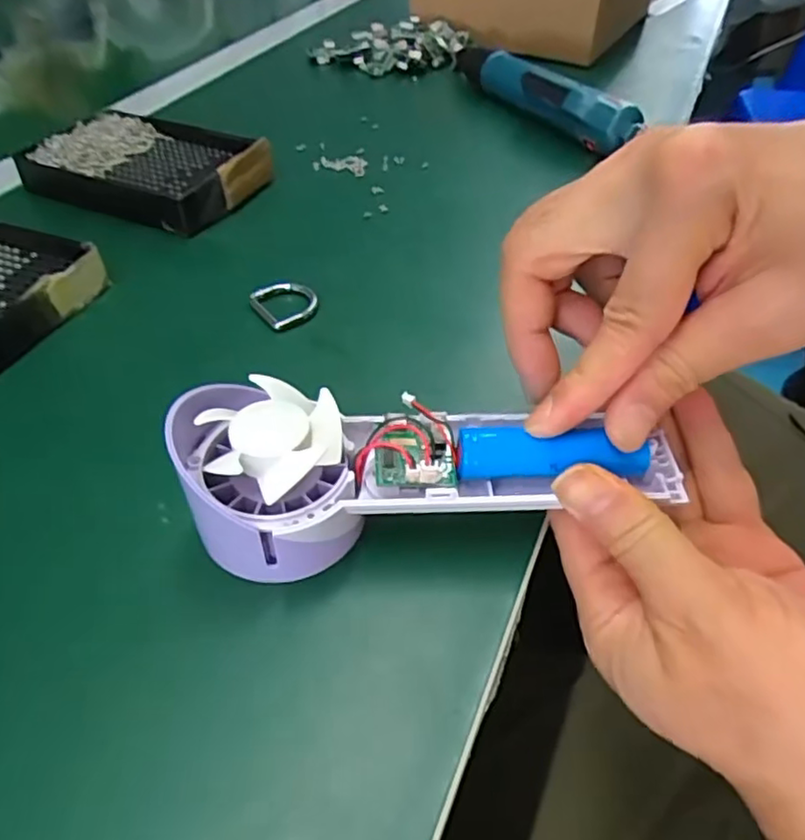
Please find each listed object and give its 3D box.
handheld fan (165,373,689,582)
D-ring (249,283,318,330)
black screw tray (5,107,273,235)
[{"bbox_3d":[0.009,0.017,0.235,0.171,0.044,0.055,-2,46,-4],"label":"handheld fan"},{"bbox_3d":[-0.060,-0.061,0.345,0.031,0.007,0.031,-26,52,-24],"label":"D-ring"},{"bbox_3d":[-0.162,-0.164,0.428,0.137,0.031,0.088,18,48,17],"label":"black screw tray"}]

